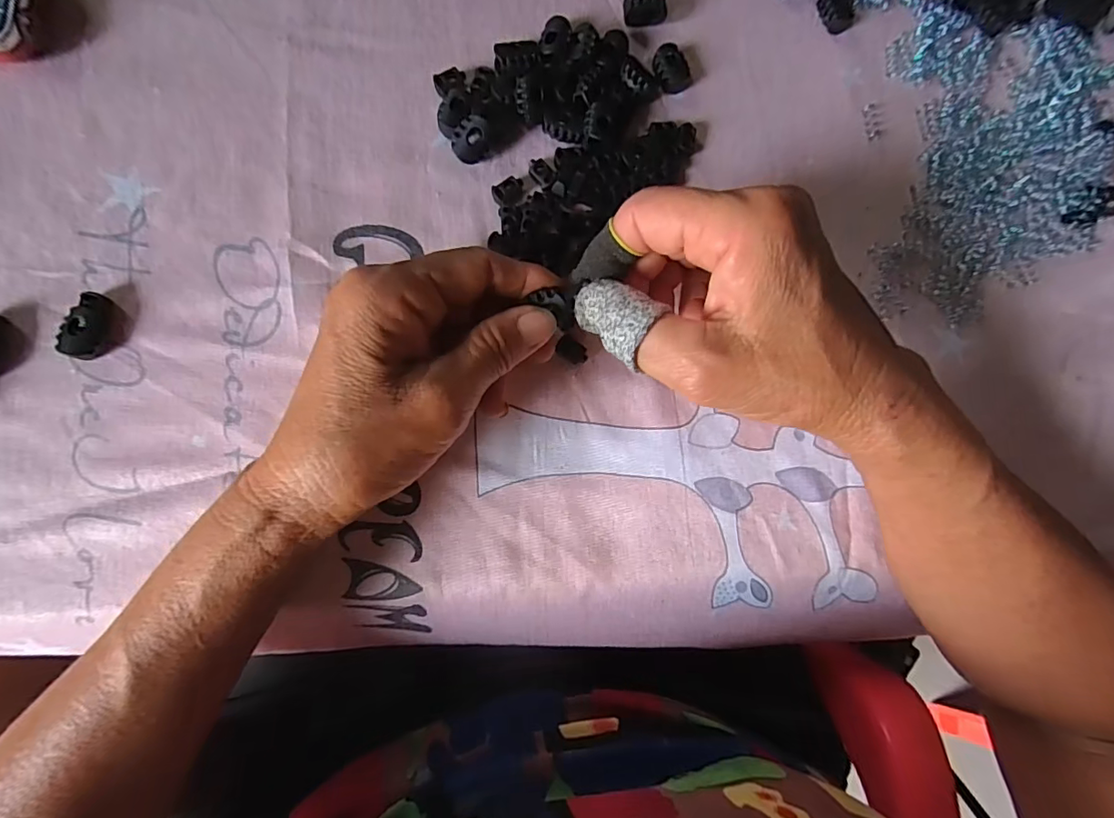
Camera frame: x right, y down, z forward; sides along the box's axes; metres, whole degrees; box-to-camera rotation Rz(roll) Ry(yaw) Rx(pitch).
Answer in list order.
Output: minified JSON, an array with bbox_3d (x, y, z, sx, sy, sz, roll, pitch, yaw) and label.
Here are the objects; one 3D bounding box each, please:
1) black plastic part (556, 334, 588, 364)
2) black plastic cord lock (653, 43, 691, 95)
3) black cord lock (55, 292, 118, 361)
[{"bbox_3d":[0.007,-0.028,0.249,0.016,0.004,0.010,35,82,-2],"label":"black plastic part"},{"bbox_3d":[0.060,-0.177,0.269,0.019,0.009,0.022,-18,87,-8],"label":"black plastic cord lock"},{"bbox_3d":[-0.200,-0.035,0.222,0.014,0.009,0.028,17,83,-5],"label":"black cord lock"}]

